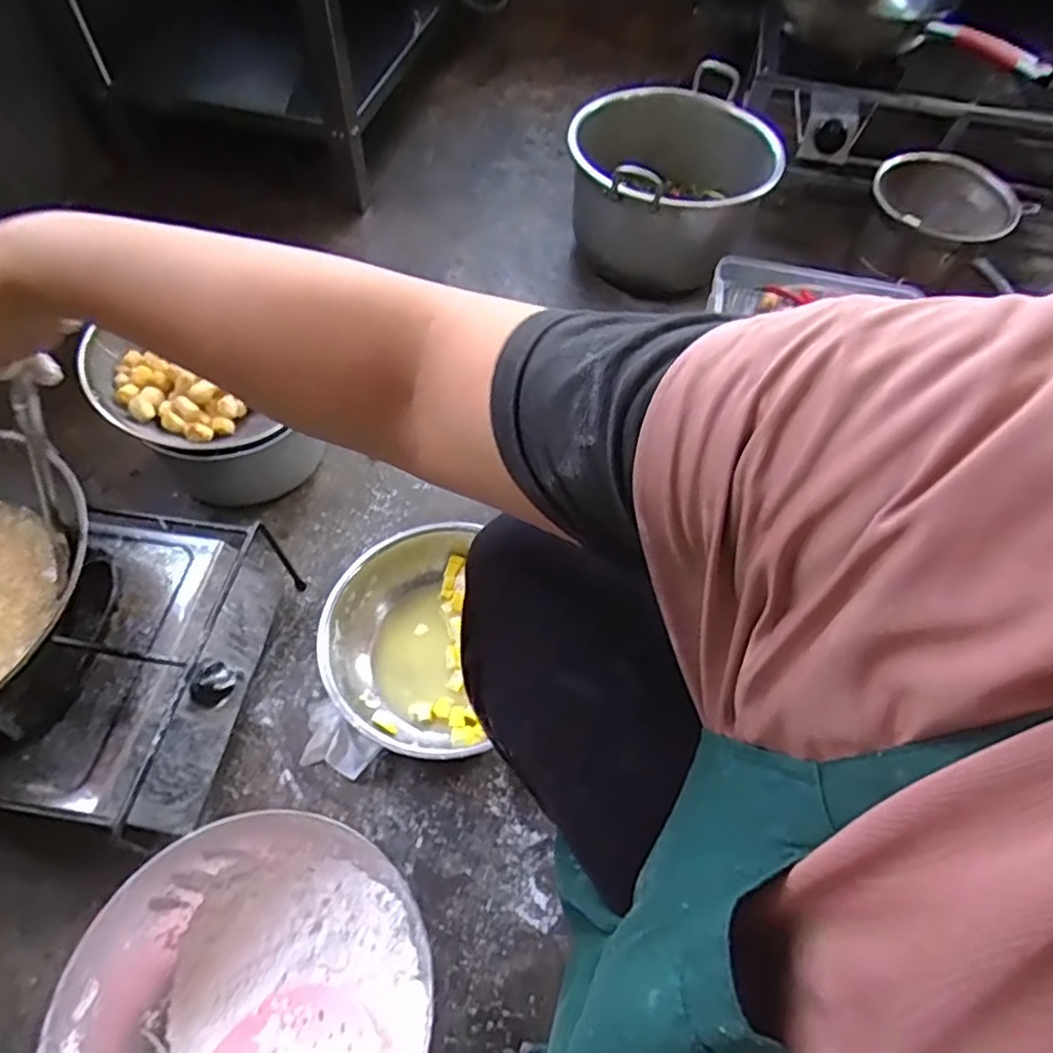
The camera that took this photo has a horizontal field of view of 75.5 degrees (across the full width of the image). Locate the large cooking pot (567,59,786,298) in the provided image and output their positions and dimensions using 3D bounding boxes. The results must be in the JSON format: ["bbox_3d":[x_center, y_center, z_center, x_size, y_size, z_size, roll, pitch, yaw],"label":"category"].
[{"bbox_3d":[0.231,-0.560,1.120,0.311,0.234,0.373,11,57,4],"label":"large cooking pot"}]

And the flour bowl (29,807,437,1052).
[{"bbox_3d":[-0.218,0.387,0.548,0.257,0.125,0.260,2,57,-3],"label":"flour bowl"}]

